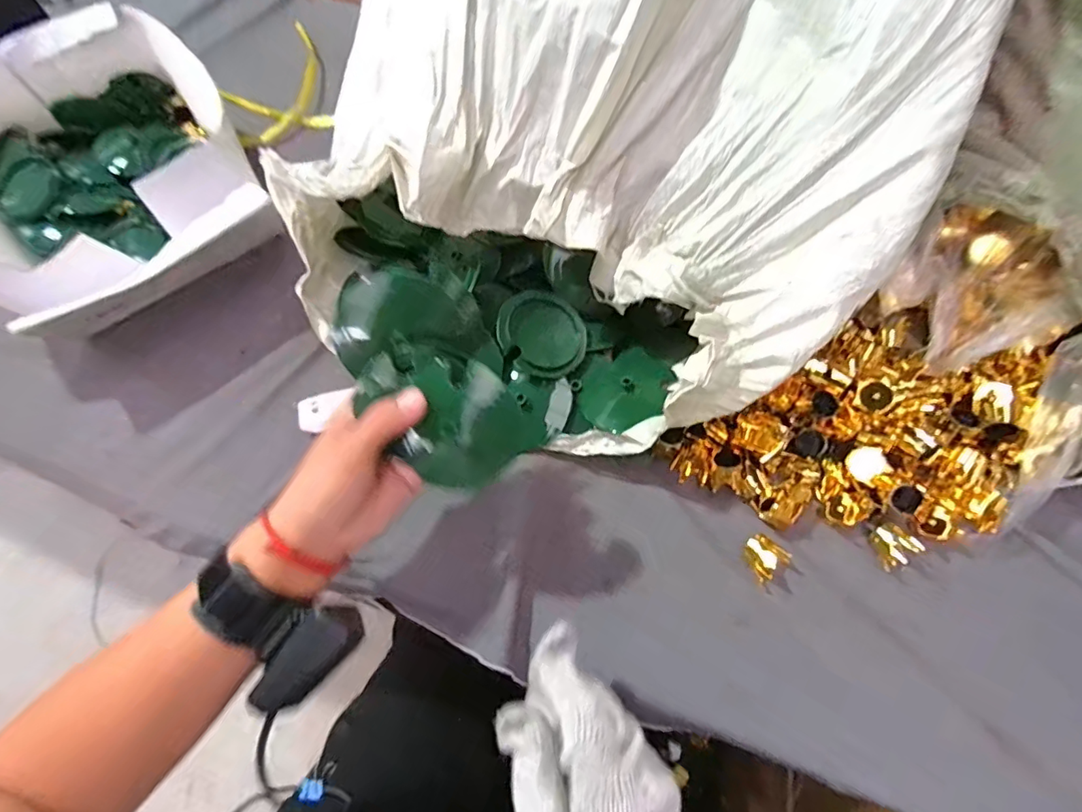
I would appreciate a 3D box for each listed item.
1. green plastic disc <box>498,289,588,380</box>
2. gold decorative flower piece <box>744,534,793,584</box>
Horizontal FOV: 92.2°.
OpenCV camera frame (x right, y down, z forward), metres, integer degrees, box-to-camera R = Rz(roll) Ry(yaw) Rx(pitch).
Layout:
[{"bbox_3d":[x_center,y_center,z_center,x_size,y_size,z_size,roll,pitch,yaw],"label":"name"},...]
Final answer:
[{"bbox_3d":[0.001,-0.060,0.429,0.075,0.006,0.068,35,73,-4],"label":"green plastic disc"},{"bbox_3d":[0.156,0.109,0.372,0.025,0.024,0.027,-42,71,-15],"label":"gold decorative flower piece"}]

